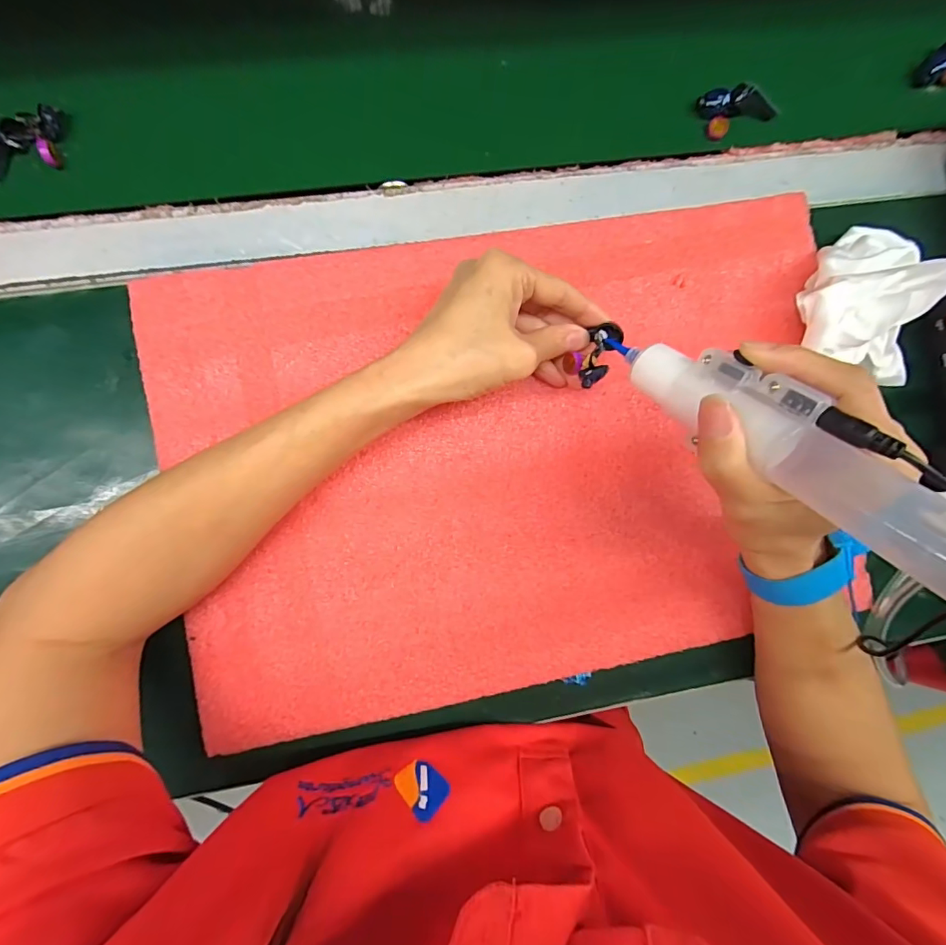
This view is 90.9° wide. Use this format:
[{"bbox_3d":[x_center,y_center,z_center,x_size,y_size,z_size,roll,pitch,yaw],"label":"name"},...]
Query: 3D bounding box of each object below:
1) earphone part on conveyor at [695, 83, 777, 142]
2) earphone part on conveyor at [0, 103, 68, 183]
[{"bbox_3d":[0.170,-0.235,0.296,0.046,0.014,0.027,-24,91,-5],"label":"earphone part on conveyor"},{"bbox_3d":[-0.252,-0.182,0.258,0.052,0.016,0.027,-24,91,-5],"label":"earphone part on conveyor"}]

